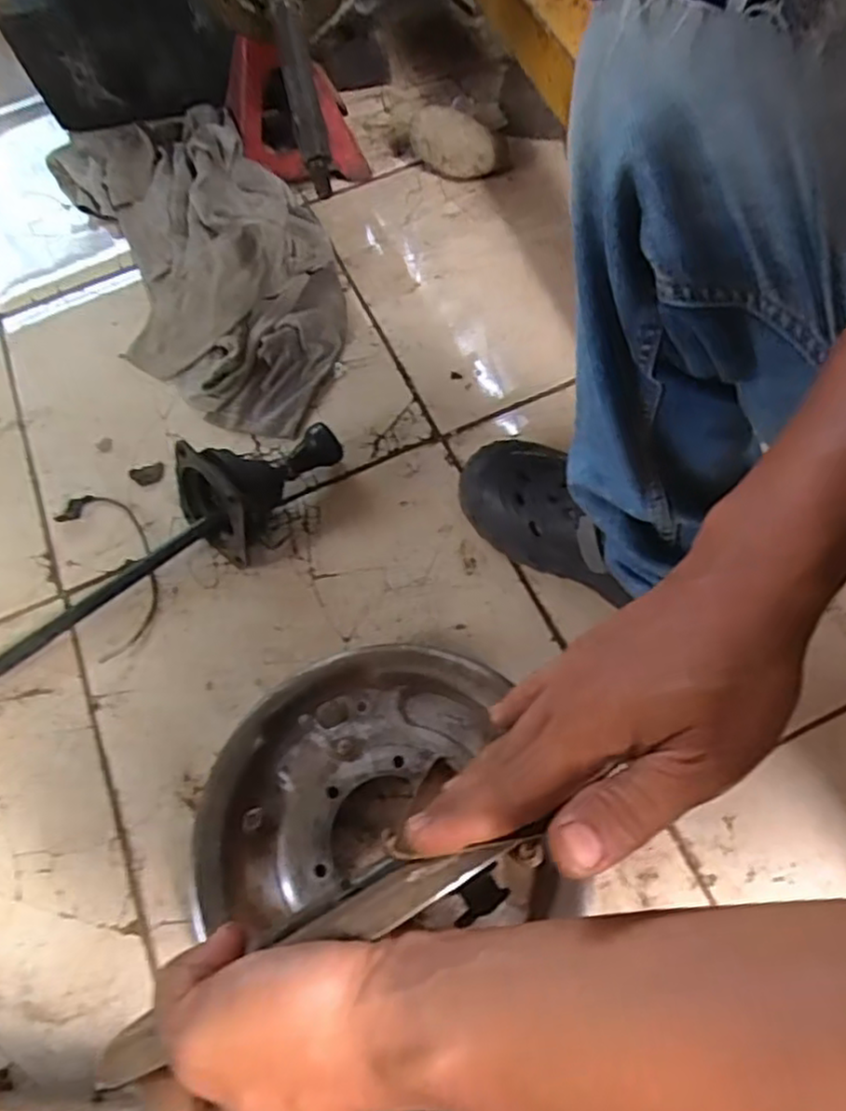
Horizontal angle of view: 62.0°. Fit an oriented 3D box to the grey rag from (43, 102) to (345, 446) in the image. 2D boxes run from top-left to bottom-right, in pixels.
[{"bbox_3d":[-0.262,-0.376,0.841,0.262,0.085,0.544,-25,65,-8],"label":"grey rag"}]

